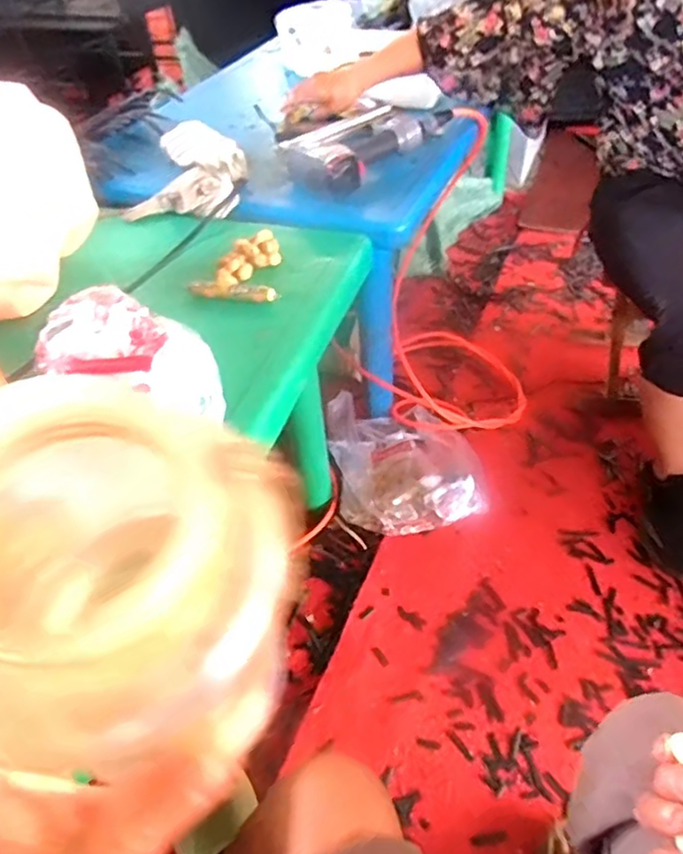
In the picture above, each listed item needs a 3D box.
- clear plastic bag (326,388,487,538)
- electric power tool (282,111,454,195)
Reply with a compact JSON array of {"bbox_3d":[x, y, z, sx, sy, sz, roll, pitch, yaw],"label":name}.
[{"bbox_3d":[0.113,0.052,1.154,0.253,0.099,0.289,-10,45,-6],"label":"clear plastic bag"},{"bbox_3d":[0.044,-0.430,0.967,0.116,0.060,0.281,29,53,29],"label":"electric power tool"}]

